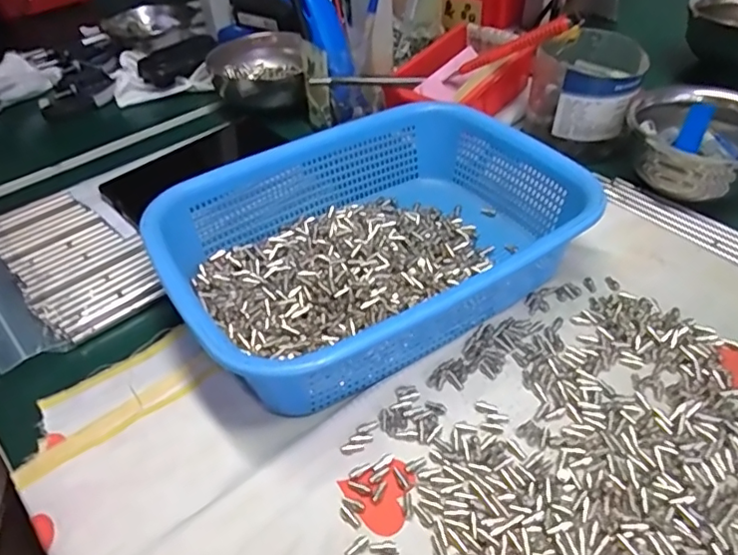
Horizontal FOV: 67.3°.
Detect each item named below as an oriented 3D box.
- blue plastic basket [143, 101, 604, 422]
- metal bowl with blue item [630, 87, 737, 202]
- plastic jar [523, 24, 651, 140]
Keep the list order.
[{"bbox_3d":[0.009,-0.031,0.399,0.268,0.070,0.203,-25,48,-19],"label":"blue plastic basket"},{"bbox_3d":[0.282,-0.114,0.469,0.115,0.062,0.095,9,46,14],"label":"metal bowl with blue item"},{"bbox_3d":[0.209,-0.180,0.541,0.100,0.074,0.106,11,47,16],"label":"plastic jar"}]

